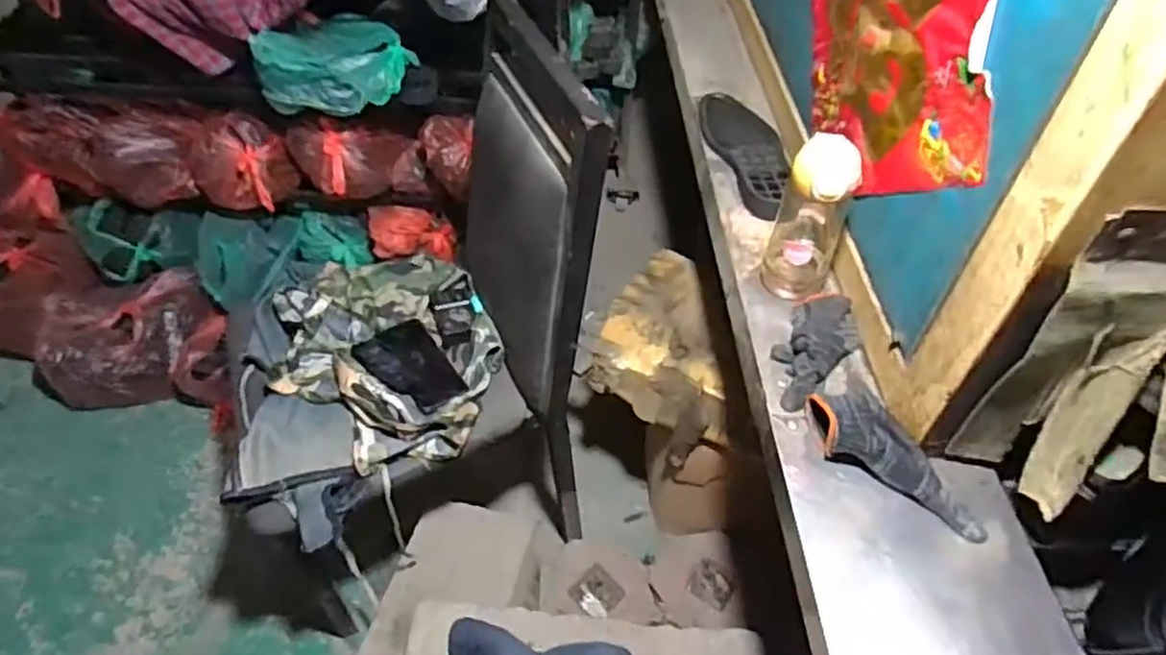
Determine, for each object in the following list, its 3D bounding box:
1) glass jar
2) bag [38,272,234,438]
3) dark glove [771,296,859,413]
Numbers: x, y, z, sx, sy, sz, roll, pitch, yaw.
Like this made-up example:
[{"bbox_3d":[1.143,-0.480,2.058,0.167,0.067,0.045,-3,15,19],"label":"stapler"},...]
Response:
[{"bbox_3d":[0.253,-0.117,0.781,0.070,0.195,0.070,-1,49,1],"label":"glass jar"},{"bbox_3d":[-0.950,0.031,1.519,0.419,0.173,0.283,1,49,2],"label":"bag"},{"bbox_3d":[0.251,0.023,0.760,0.076,0.038,0.159,22,53,20],"label":"dark glove"}]

